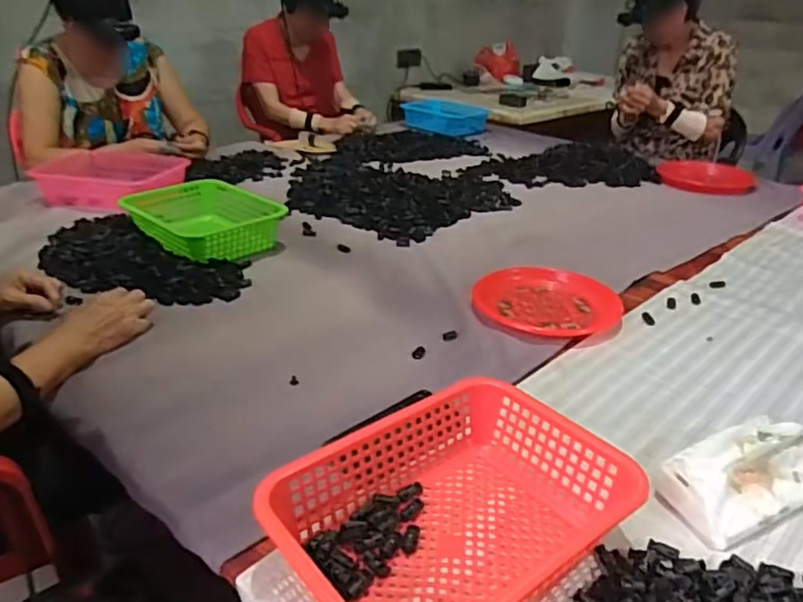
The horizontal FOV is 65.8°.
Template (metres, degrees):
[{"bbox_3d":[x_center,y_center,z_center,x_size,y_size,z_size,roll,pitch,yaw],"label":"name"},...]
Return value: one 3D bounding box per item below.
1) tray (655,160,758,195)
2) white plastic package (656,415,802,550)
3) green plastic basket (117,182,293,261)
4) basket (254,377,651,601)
[{"bbox_3d":[0.812,-0.339,1.665,0.229,0.029,0.229,8,29,13],"label":"tray"},{"bbox_3d":[0.353,0.169,0.629,0.172,0.066,0.091,-15,33,-23],"label":"white plastic package"},{"bbox_3d":[-0.376,-0.156,1.203,0.275,0.079,0.222,23,35,35],"label":"green plastic basket"},{"bbox_3d":[0.045,0.193,0.560,0.297,0.081,0.216,-21,36,-31],"label":"basket"}]

